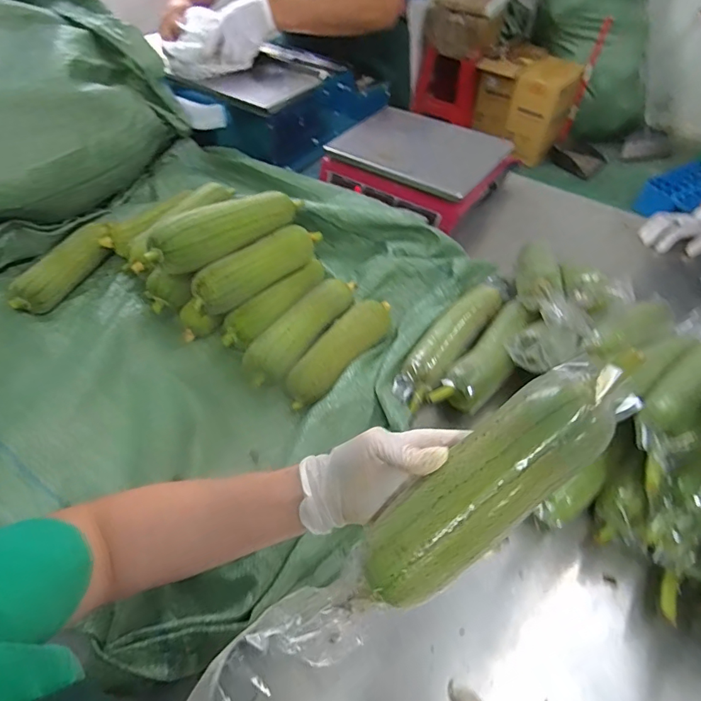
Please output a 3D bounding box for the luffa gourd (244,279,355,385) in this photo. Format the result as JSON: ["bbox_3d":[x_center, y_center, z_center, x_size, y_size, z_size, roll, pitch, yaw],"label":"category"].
[{"bbox_3d":[-0.064,-0.032,0.678,0.065,0.052,0.234,30,57,22],"label":"luffa gourd"}]

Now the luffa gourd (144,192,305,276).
[{"bbox_3d":[-0.177,-0.177,0.651,0.222,0.061,0.057,-37,60,-26],"label":"luffa gourd"}]

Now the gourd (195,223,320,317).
[{"bbox_3d":[-0.131,-0.121,0.681,0.211,0.064,0.054,-36,60,-25],"label":"gourd"}]

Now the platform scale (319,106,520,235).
[{"bbox_3d":[0.130,-0.365,0.884,0.298,0.078,0.239,33,58,24],"label":"platform scale"}]

